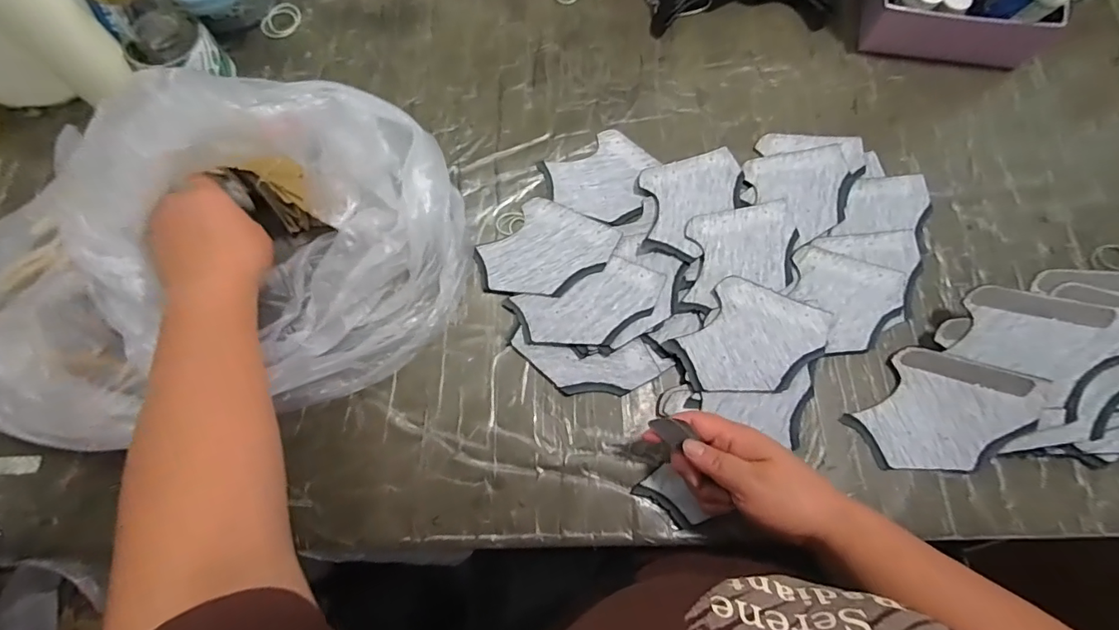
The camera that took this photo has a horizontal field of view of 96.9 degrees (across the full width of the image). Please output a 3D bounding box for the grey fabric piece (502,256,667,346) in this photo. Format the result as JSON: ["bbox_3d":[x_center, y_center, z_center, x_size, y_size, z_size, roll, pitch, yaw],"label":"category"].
[{"bbox_3d":[0.030,-0.009,0.471,0.140,0.009,0.074,-22,75,-5],"label":"grey fabric piece"}]

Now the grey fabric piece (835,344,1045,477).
[{"bbox_3d":[0.328,0.084,0.429,0.099,0.012,0.124,40,92,23],"label":"grey fabric piece"}]

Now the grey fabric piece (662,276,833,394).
[{"bbox_3d":[0.174,0.022,0.453,0.100,0.006,0.126,42,80,15],"label":"grey fabric piece"}]

